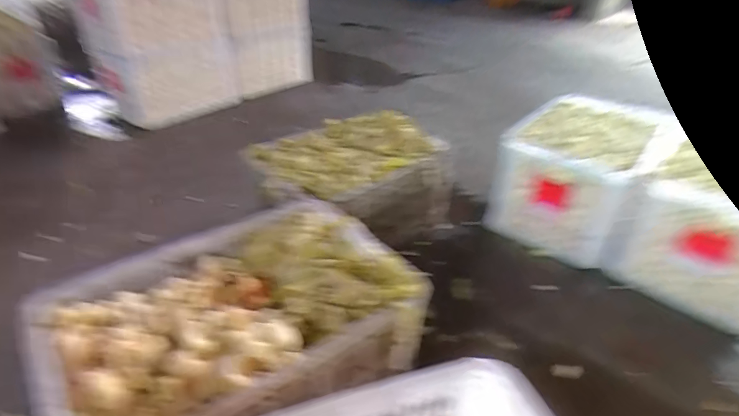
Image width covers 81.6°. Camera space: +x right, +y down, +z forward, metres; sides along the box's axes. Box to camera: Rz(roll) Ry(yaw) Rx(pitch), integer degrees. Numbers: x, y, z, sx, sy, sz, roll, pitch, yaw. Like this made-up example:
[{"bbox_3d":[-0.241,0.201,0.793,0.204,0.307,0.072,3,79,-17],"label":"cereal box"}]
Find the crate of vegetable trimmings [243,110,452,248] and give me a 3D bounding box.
[{"bbox_3d":[-0.051,-0.063,1.246,0.507,0.280,0.349,-24,41,-33],"label":"crate of vegetable trimmings"}]

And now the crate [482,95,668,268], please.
[{"bbox_3d":[0.648,-0.108,1.367,0.367,0.310,0.490,21,38,27],"label":"crate"}]

